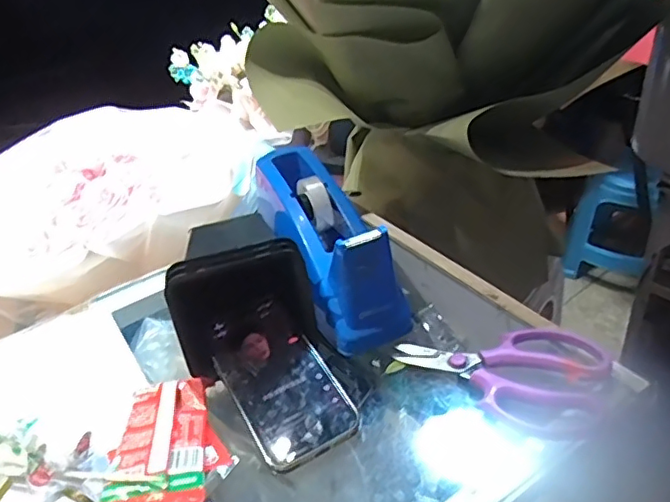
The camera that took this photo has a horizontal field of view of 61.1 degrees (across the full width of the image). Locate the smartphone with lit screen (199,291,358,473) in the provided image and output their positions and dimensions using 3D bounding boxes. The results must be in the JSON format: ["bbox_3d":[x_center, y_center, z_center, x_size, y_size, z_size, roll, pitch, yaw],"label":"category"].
[{"bbox_3d":[-0.047,0.094,0.439,0.072,0.006,0.151,-25,47,-20],"label":"smartphone with lit screen"}]

